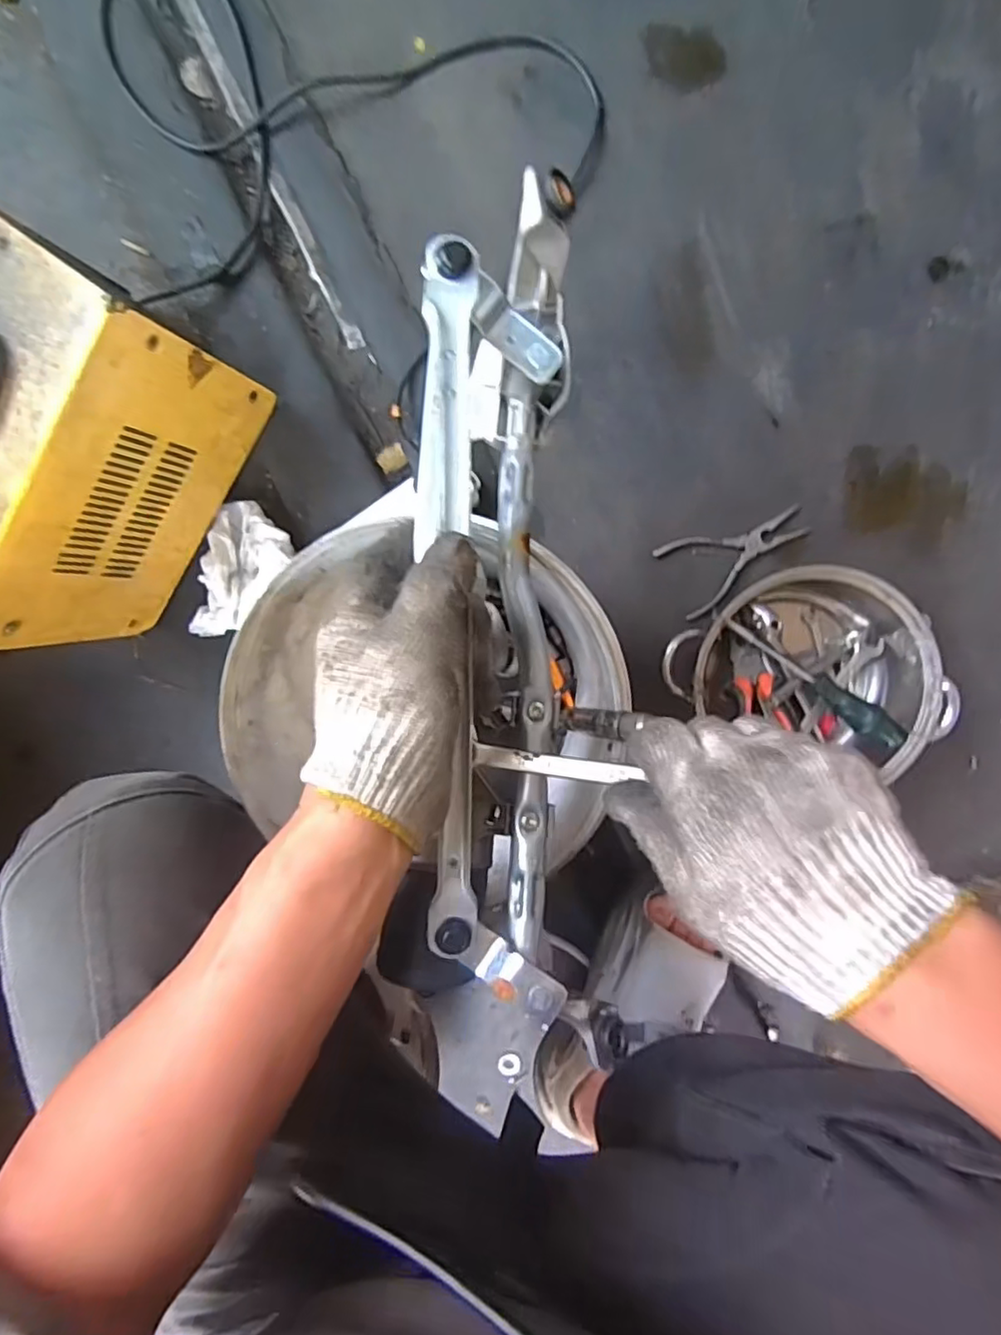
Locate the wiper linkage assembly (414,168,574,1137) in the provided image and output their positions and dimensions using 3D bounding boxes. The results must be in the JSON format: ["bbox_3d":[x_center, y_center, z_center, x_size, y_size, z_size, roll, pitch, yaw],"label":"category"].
[{"bbox_3d":[-0.002,-0.033,0.340,0.072,0.087,0.437,1,87,3],"label":"wiper linkage assembly"}]

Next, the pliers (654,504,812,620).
[{"bbox_3d":[0.238,-0.117,0.637,0.139,0.008,0.078,-28,93,4],"label":"pliers"}]

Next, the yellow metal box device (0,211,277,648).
[{"bbox_3d":[-0.410,-0.192,0.569,0.227,0.228,0.304,33,95,0],"label":"yellow metal box device"}]

